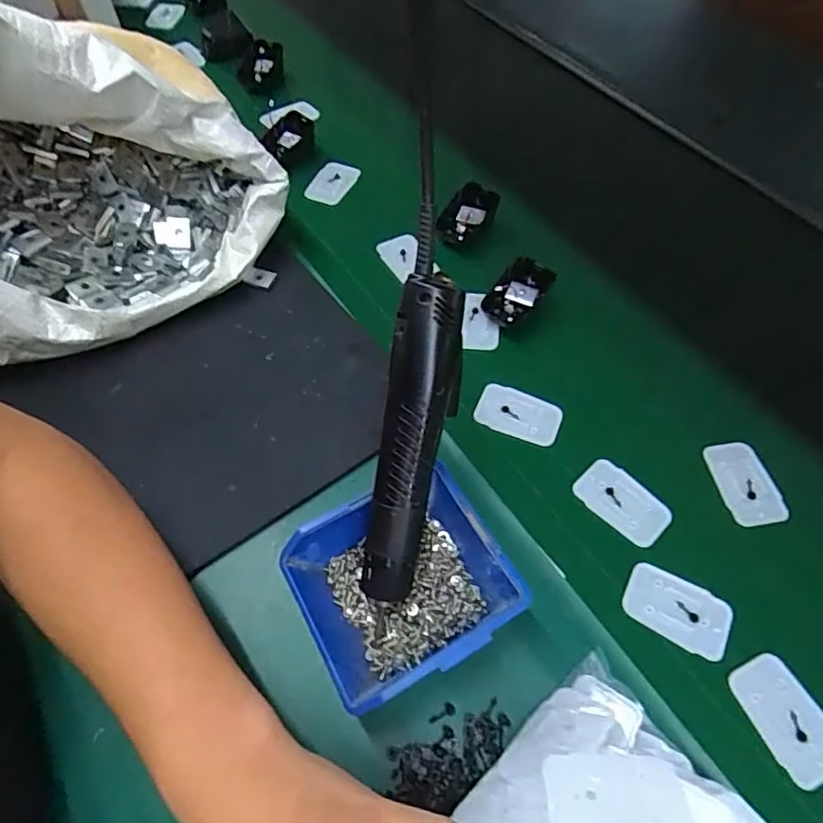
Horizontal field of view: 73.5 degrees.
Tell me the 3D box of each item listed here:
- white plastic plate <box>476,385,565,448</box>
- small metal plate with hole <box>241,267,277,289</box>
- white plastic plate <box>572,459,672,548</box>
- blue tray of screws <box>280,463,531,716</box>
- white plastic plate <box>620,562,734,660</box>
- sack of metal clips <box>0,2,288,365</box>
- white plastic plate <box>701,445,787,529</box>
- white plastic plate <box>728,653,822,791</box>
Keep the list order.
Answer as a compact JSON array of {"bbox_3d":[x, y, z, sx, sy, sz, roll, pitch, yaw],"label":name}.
[{"bbox_3d":[0.092,0.002,0.474,0.070,0.004,0.045,21,60,10],"label":"white plastic plate"},{"bbox_3d":[-0.147,-0.130,0.533,0.028,0.018,0.004,15,19,-17],"label":"small metal plate with hole"},{"bbox_3d":[0.165,0.070,0.431,0.044,0.004,0.071,-39,68,-22],"label":"white plastic plate"},{"bbox_3d":[-0.007,0.113,0.359,0.125,0.062,0.118,-26,63,-17],"label":"blue tray of screws"},{"bbox_3d":[0.186,0.138,0.385,0.071,0.004,0.045,27,62,13],"label":"white plastic plate"},{"bbox_3d":[-0.309,-0.201,0.462,0.255,0.215,0.321,41,66,20],"label":"sack of metal clips"},{"bbox_3d":[0.267,0.057,0.442,0.047,0.004,0.070,-8,60,-7],"label":"white plastic plate"},{"bbox_3d":[0.240,0.195,0.351,0.044,0.004,0.070,-19,62,-13],"label":"white plastic plate"}]

